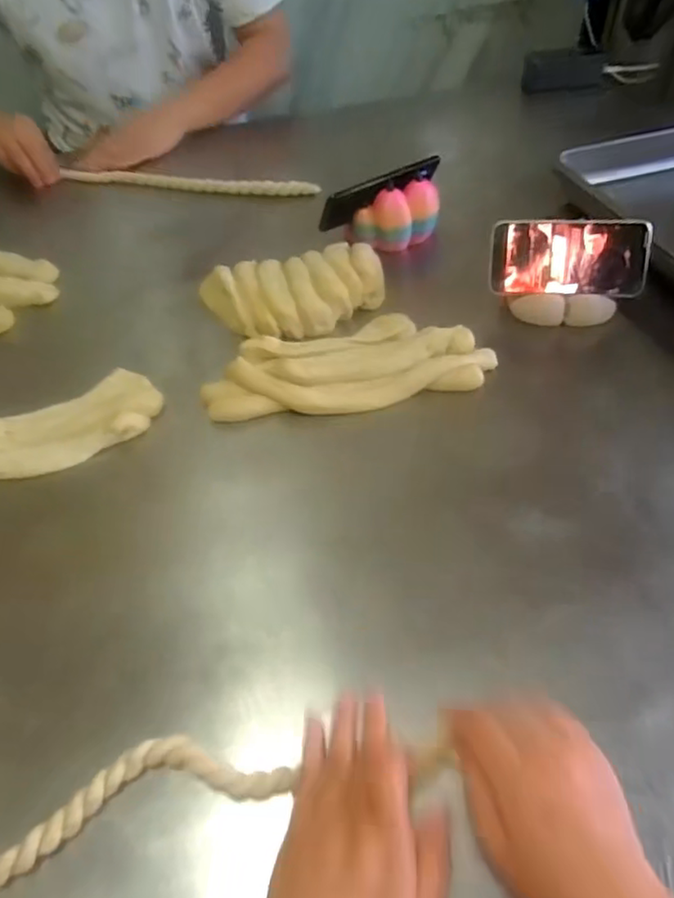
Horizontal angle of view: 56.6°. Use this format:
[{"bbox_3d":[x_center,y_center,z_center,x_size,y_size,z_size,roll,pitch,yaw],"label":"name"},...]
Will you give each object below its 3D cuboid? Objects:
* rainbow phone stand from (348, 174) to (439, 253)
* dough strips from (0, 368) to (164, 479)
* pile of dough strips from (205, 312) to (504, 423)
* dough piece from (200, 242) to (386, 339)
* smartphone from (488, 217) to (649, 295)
[{"bbox_3d":[0.069,-0.277,0.745,0.109,0.067,0.053,-13,49,-6],"label":"rainbow phone stand"},{"bbox_3d":[-0.263,-0.021,0.566,0.198,0.026,0.085,-23,54,-13],"label":"dough strips"},{"bbox_3d":[0.008,-0.088,0.598,0.264,0.027,0.119,-11,52,-5],"label":"pile of dough strips"},{"bbox_3d":[-0.046,-0.174,0.688,0.192,0.033,0.111,-11,52,-5],"label":"dough piece"},{"bbox_3d":[0.237,-0.196,0.641,0.152,0.073,0.008,3,14,7],"label":"smartphone"}]

